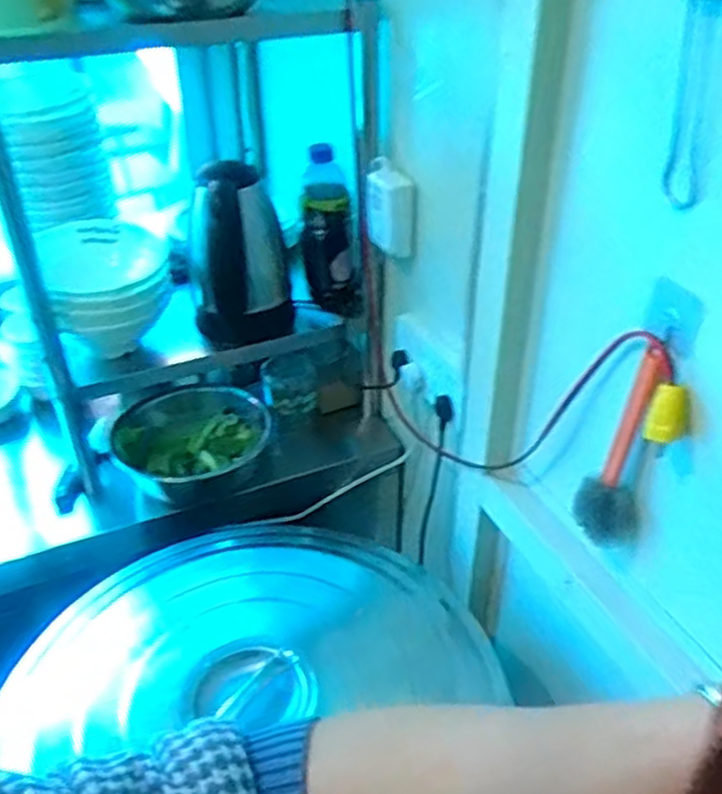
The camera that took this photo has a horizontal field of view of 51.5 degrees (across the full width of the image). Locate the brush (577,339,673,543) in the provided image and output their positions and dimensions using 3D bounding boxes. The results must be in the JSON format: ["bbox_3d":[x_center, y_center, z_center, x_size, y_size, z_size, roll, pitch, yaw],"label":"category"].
[{"bbox_3d":[0.240,0.053,0.687,0.043,0.214,0.051,-7,37,-9],"label":"brush"}]

